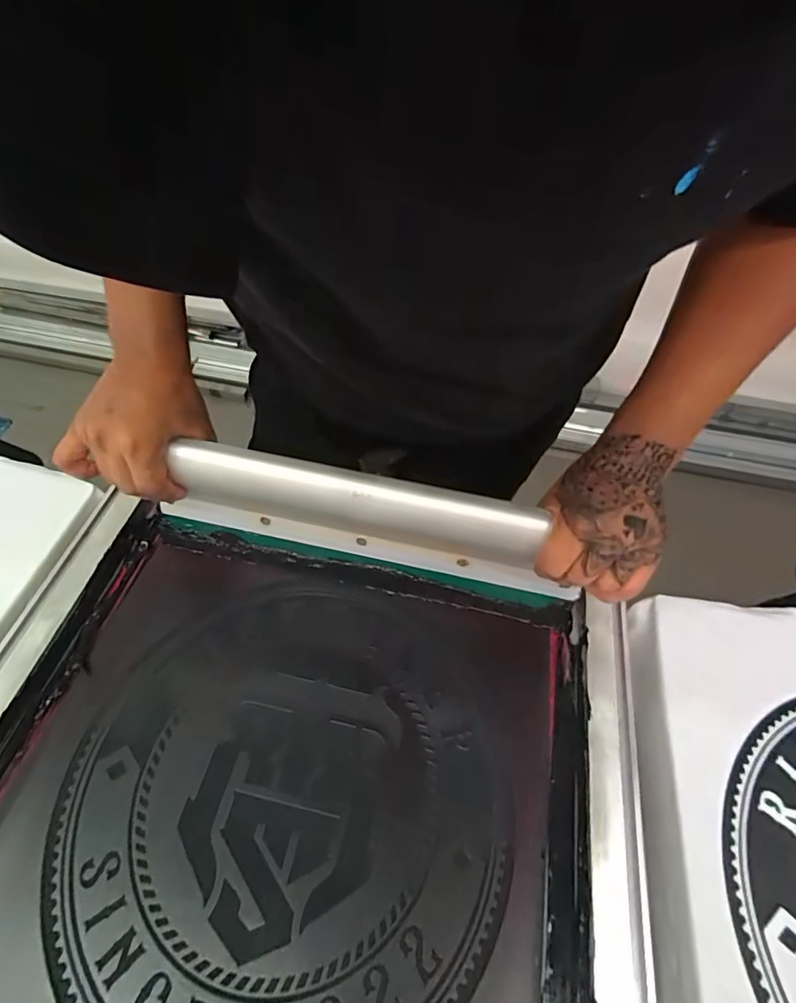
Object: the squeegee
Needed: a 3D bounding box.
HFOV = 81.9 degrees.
[{"bbox_3d":[-0.023,0.015,0.409,0.353,0.110,0.036,12,56,4],"label":"squeegee"}]

